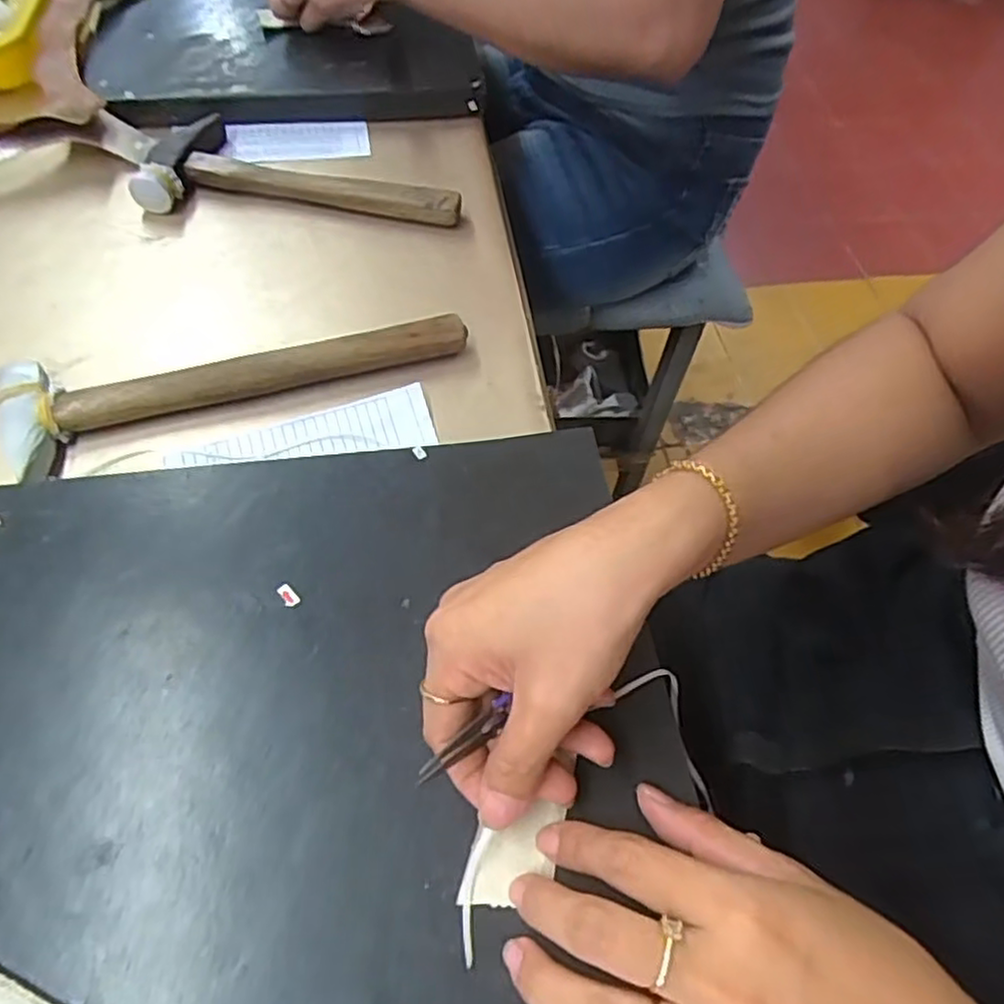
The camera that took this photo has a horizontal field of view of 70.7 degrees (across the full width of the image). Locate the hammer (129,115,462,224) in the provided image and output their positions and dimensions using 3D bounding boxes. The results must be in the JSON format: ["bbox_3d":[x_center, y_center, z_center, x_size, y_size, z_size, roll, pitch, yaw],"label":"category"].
[{"bbox_3d":[-0.141,-0.240,0.510,0.219,0.030,0.090,1,59,-3],"label":"hammer"}]

